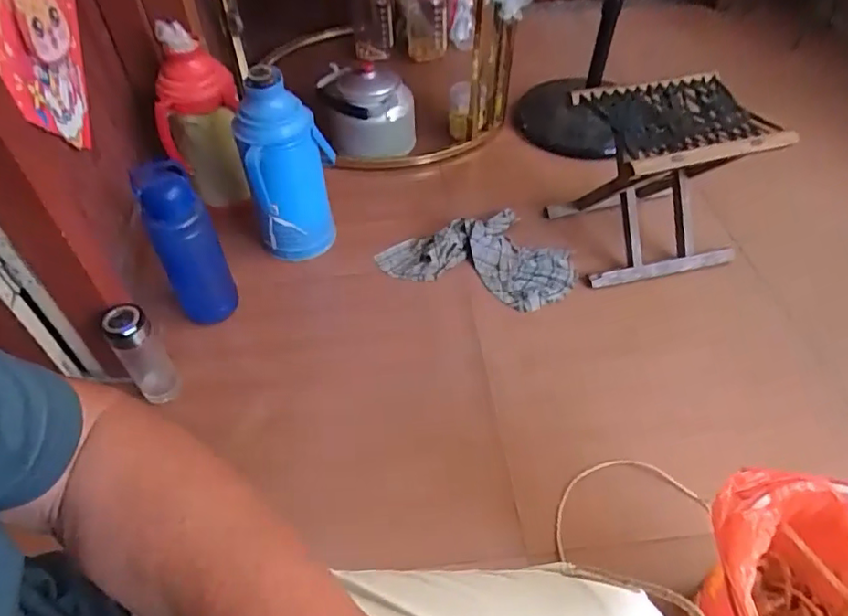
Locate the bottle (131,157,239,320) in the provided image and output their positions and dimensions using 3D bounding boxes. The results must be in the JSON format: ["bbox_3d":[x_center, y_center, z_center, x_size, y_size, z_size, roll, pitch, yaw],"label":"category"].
[{"bbox_3d":[-0.423,-0.111,1.026,0.104,0.308,0.101,-28,54,-21],"label":"bottle"}]

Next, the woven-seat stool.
[{"bbox_3d":[0.456,-0.247,1.146,0.295,0.316,0.263,-11,50,-8],"label":"woven-seat stool"}]

